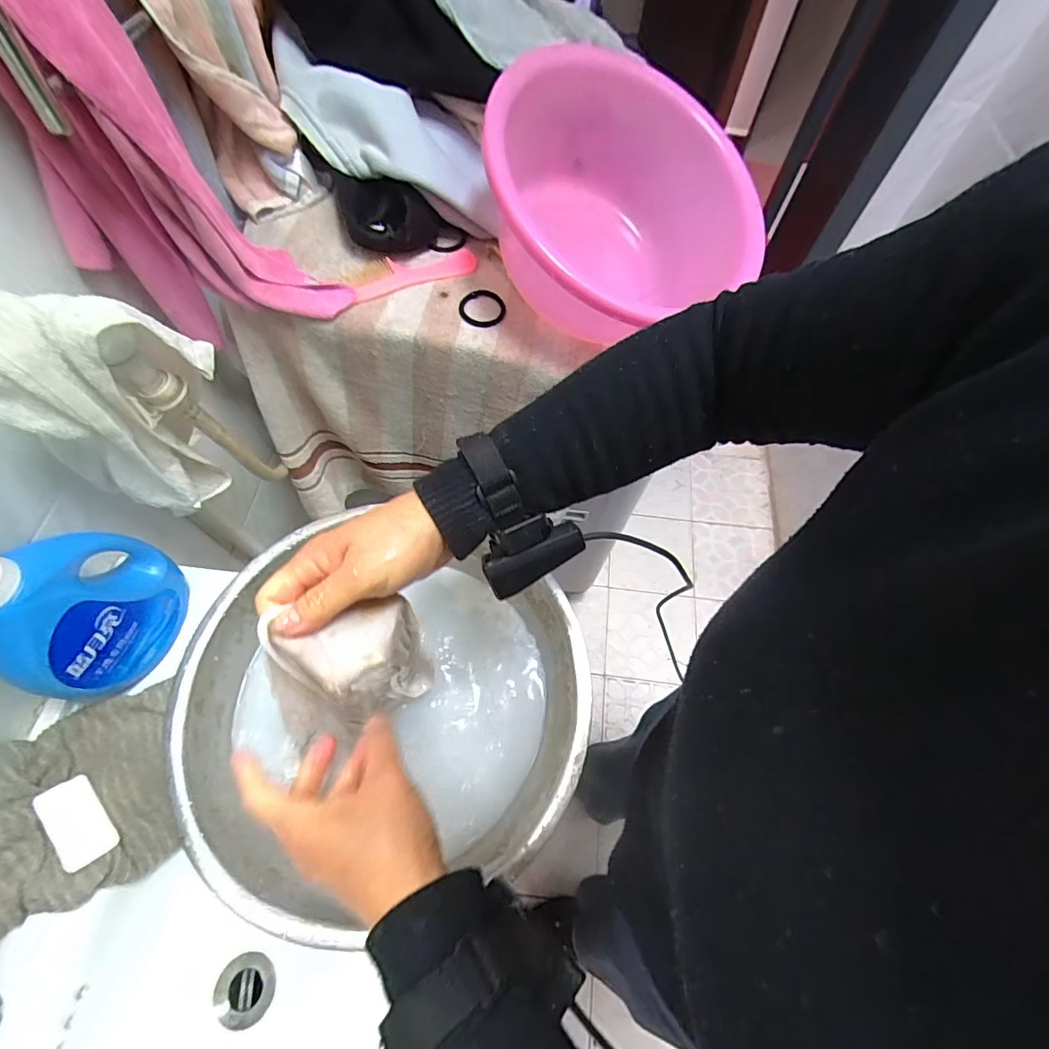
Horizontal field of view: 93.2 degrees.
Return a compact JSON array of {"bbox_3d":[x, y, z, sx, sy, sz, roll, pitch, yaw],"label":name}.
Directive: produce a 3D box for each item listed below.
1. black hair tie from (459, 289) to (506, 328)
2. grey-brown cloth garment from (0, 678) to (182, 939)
[{"bbox_3d":[-0.050,-0.263,0.601,0.052,0.006,0.059,23,68,-5],"label":"black hair tie"},{"bbox_3d":[-0.410,0.256,0.461,0.175,0.084,0.174,-13,65,-8],"label":"grey-brown cloth garment"}]

